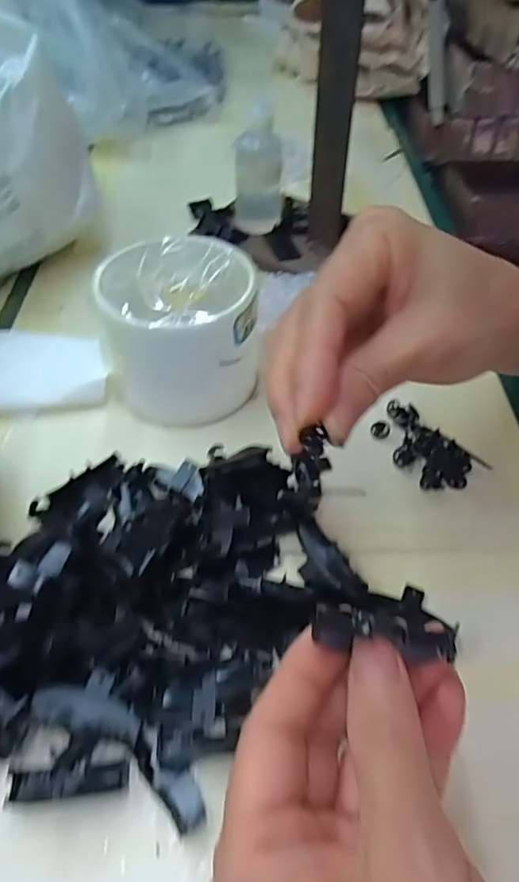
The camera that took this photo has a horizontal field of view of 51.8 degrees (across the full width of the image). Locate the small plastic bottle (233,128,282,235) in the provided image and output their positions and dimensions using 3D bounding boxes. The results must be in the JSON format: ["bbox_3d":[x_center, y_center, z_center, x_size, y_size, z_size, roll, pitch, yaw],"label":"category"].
[{"bbox_3d":[-0.001,-0.204,0.409,0.035,0.069,0.036,3,50,1],"label":"small plastic bottle"}]

